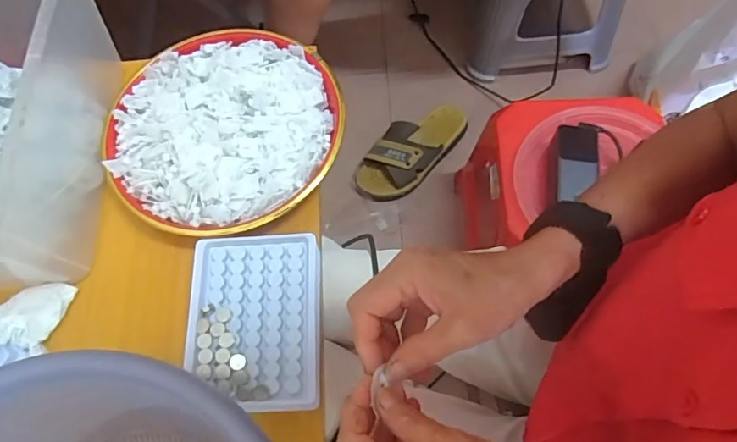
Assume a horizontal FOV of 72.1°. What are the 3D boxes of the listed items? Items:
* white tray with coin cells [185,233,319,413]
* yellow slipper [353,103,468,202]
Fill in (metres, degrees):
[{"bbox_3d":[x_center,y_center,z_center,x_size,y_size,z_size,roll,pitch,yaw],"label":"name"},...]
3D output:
[{"bbox_3d":[-0.087,0.075,0.390,0.097,0.014,0.132,-3,67,1],"label":"white tray with coin cells"},{"bbox_3d":[0.086,-0.147,1.011,0.118,0.058,0.263,40,74,17],"label":"yellow slipper"}]

